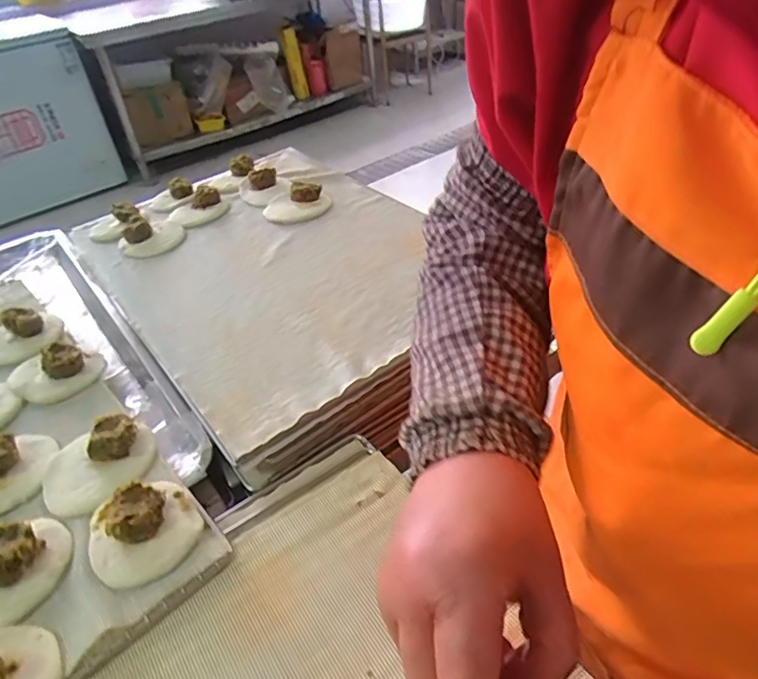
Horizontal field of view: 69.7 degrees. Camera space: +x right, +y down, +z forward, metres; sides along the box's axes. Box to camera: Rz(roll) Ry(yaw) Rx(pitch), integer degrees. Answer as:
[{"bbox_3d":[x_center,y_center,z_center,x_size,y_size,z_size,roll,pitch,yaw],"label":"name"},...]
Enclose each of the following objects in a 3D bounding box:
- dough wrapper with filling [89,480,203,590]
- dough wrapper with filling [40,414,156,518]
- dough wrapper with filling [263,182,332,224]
[{"bbox_3d":[-0.184,0.141,0.417,0.079,0.032,0.082,-26,43,-20],"label":"dough wrapper with filling"},{"bbox_3d":[-0.250,0.102,0.476,0.083,0.030,0.095,29,52,35],"label":"dough wrapper with filling"},{"bbox_3d":[-0.122,-0.200,0.802,0.093,0.022,0.090,-4,40,4],"label":"dough wrapper with filling"}]

